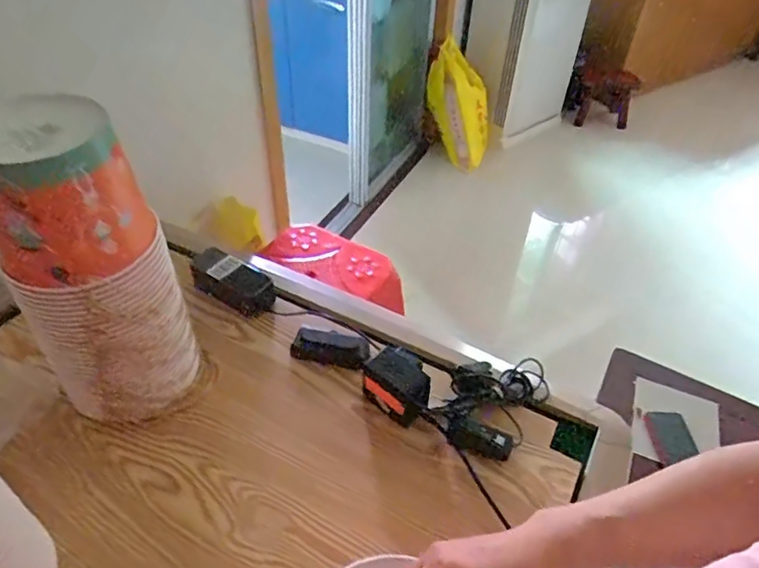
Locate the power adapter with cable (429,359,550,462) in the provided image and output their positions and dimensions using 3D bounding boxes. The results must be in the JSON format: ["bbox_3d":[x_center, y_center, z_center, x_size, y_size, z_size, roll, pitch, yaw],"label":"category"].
[{"bbox_3d":[0.149,0.144,0.738,0.112,0.040,0.183,28,48,23],"label":"power adapter with cable"}]

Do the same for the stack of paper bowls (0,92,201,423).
[{"bbox_3d":[-0.309,-0.008,0.632,0.161,0.356,0.148,-17,48,-22],"label":"stack of paper bowls"}]

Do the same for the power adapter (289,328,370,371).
[{"bbox_3d":[-0.068,0.090,0.792,0.106,0.027,0.041,11,44,7],"label":"power adapter"}]

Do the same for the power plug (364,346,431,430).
[{"bbox_3d":[0.021,0.127,0.718,0.084,0.085,0.046,23,6,8],"label":"power plug"}]

